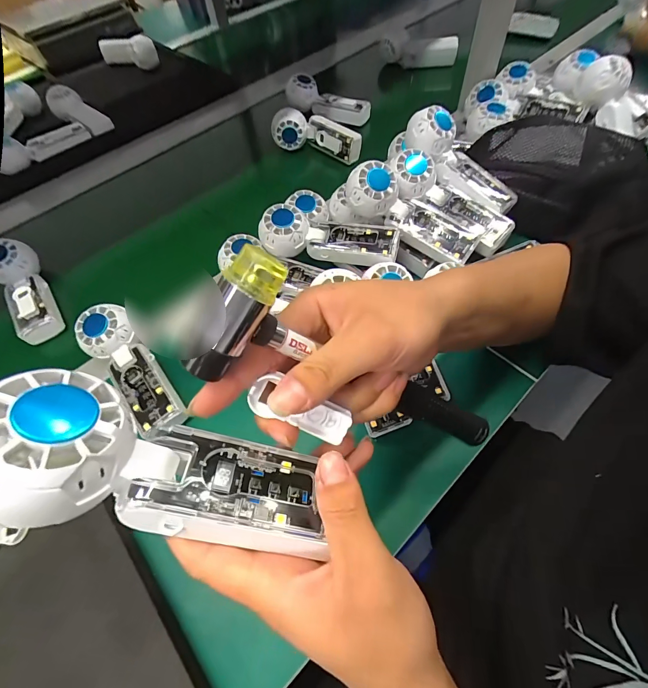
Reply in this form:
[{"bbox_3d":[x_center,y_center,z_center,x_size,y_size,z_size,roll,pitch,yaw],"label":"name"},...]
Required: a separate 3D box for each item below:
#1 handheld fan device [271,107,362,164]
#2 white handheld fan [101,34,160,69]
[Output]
[{"bbox_3d":[-0.009,-0.373,0.613,0.172,0.063,0.055,22,65,18],"label":"handheld fan device"},{"bbox_3d":[-0.471,-0.715,0.836,0.178,0.047,0.050,26,66,20],"label":"white handheld fan"}]

